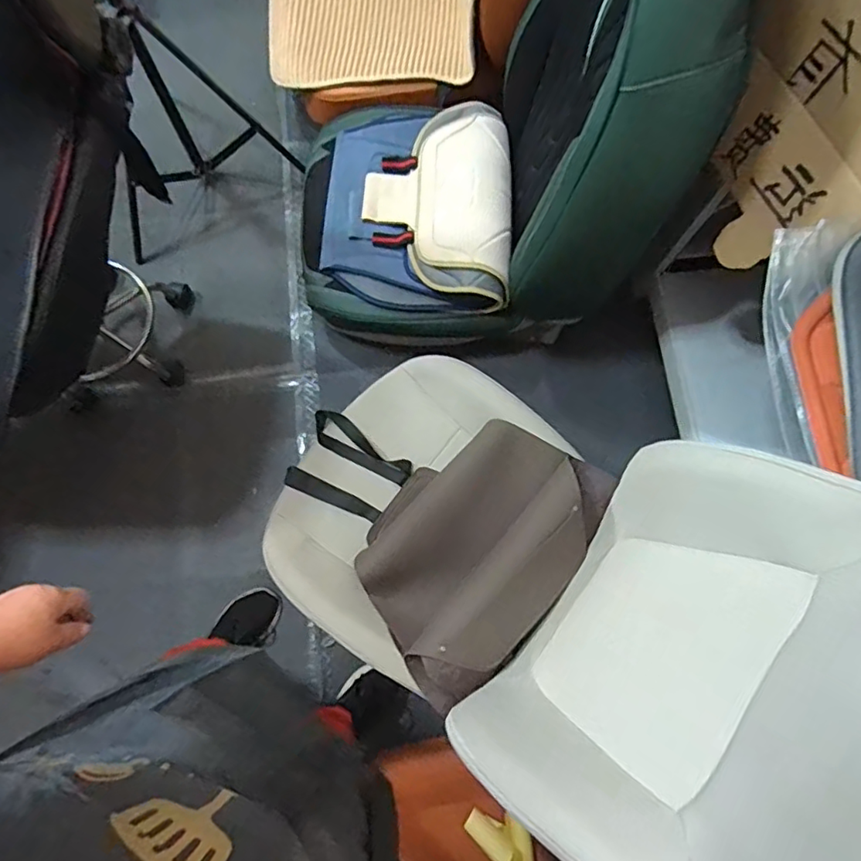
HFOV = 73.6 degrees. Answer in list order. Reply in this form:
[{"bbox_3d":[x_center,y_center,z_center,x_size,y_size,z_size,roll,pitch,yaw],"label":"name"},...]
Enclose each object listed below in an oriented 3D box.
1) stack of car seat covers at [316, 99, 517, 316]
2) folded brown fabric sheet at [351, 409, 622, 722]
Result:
[{"bbox_3d":[-0.029,-0.477,1.190,0.387,0.114,0.454,5,76,-1],"label":"stack of car seat covers"},{"bbox_3d":[0.075,0.182,0.935,0.303,0.069,0.447,38,78,7],"label":"folded brown fabric sheet"}]

